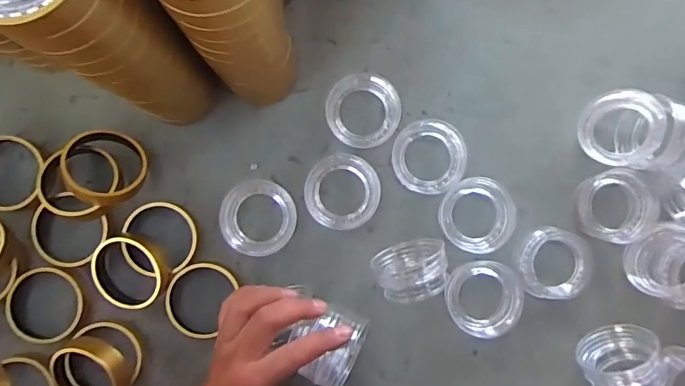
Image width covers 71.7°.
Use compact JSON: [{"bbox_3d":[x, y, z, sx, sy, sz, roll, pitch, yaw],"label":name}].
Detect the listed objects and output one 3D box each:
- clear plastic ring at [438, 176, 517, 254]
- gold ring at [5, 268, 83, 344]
[{"bbox_3d":[0.126,0.020,0.450,0.069,0.027,0.069,0,89,0],"label":"clear plastic ring"},{"bbox_3d":[-0.282,0.106,0.447,0.075,0.014,0.070,0,93,3],"label":"gold ring"}]

